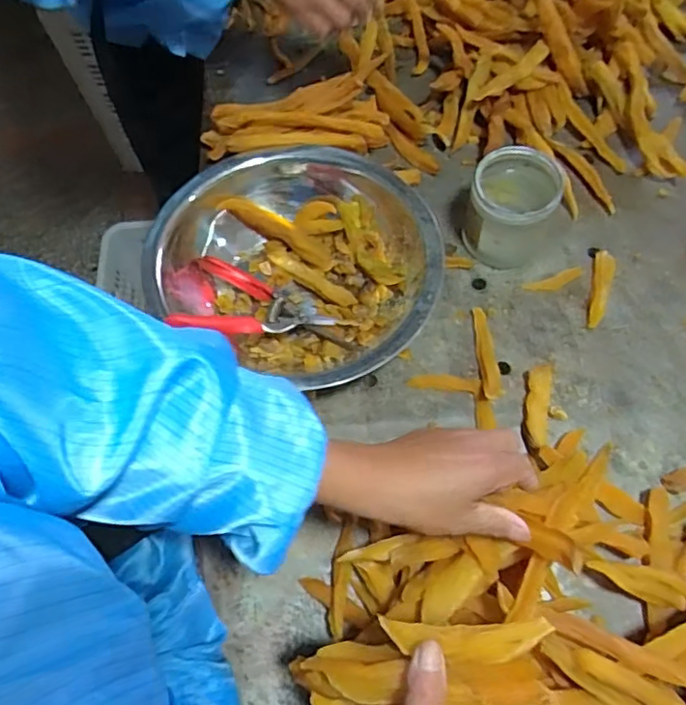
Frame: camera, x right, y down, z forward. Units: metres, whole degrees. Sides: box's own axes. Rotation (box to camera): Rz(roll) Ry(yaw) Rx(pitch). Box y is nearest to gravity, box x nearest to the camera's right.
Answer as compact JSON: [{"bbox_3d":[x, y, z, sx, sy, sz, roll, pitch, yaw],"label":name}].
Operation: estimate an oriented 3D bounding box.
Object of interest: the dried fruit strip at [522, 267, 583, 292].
[{"bbox_3d":[0.218,-0.073,0.613,0.062,0.005,0.018,-16,66,-4],"label":"dried fruit strip"}]

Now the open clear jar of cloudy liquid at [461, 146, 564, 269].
[{"bbox_3d":[0.168,-0.145,0.601,0.080,0.087,0.082,-1,65,2],"label":"open clear jar of cloudy liquid"}]

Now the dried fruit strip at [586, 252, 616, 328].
[{"bbox_3d":[0.262,-0.066,0.608,0.020,0.013,0.090,16,67,10],"label":"dried fruit strip"}]

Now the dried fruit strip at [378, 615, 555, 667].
[{"bbox_3d":[0.069,0.167,0.344,0.096,0.011,0.024,-7,64,16],"label":"dried fruit strip"}]

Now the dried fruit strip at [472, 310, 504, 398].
[{"bbox_3d":[0.137,0.000,0.574,0.017,0.010,0.104,-2,53,2],"label":"dried fruit strip"}]

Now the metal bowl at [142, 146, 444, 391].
[{"bbox_3d":[-0.039,-0.091,0.598,0.274,0.072,0.247,26,69,14],"label":"metal bowl"}]

